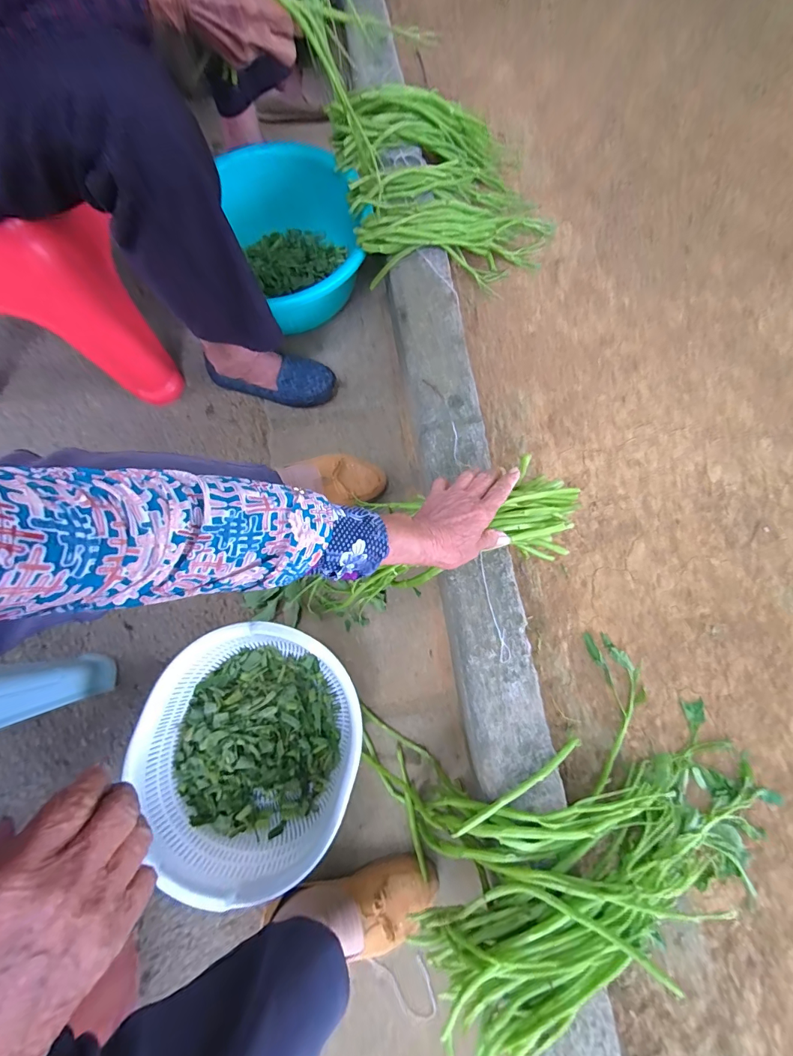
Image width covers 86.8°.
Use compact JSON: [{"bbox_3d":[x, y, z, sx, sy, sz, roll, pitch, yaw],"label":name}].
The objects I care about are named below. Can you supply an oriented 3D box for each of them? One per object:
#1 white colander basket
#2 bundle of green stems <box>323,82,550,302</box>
[{"bbox_3d":[-0.188,0.297,0.573,0.264,0.102,0.307,19,76,6],"label":"white colander basket"},{"bbox_3d":[0.087,-0.568,0.706,0.339,0.122,0.307,-12,75,-2],"label":"bundle of green stems"}]

